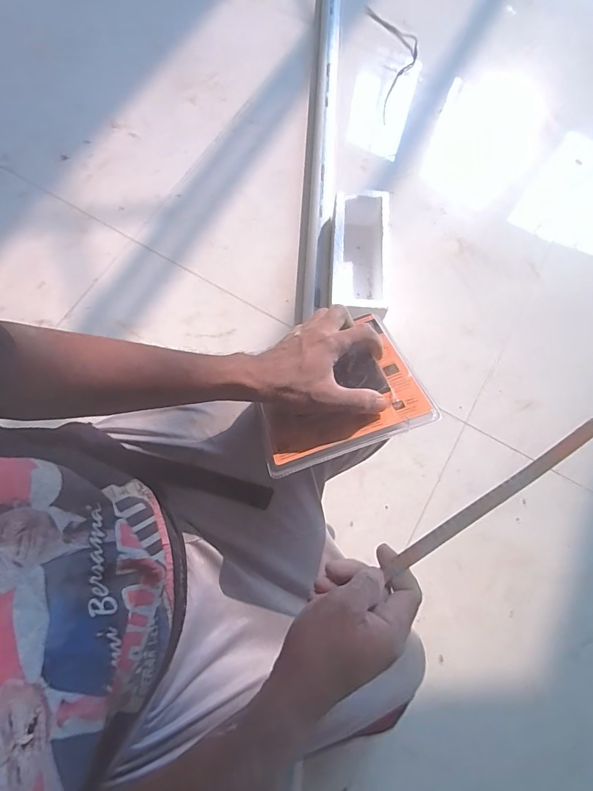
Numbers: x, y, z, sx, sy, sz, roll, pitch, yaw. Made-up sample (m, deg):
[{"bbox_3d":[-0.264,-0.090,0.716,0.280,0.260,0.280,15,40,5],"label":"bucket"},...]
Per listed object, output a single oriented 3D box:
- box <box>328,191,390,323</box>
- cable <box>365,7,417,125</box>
[{"bbox_3d":[0.129,-0.284,0.867,0.120,0.089,0.239,2,72,-1],"label":"box"},{"bbox_3d":[0.267,-0.886,1.129,0.125,0.015,0.402,-4,72,-3],"label":"cable"}]

